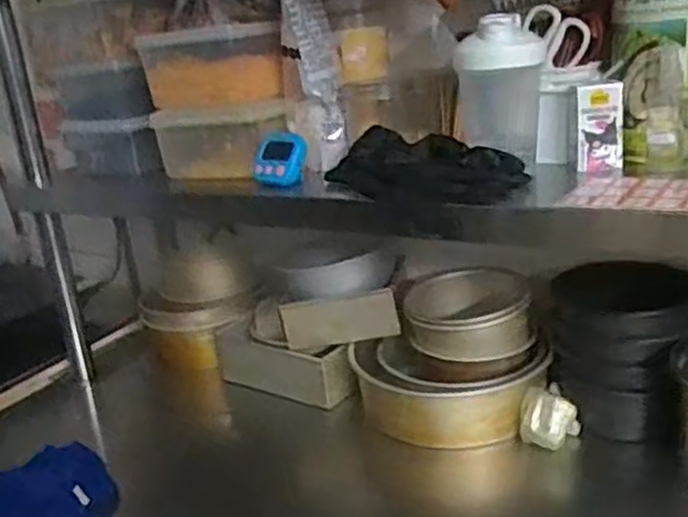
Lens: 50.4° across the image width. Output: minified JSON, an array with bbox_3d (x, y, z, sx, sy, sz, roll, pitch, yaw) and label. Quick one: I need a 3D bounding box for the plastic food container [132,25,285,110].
[{"bbox_3d":[-0.166,-0.242,0.924,0.154,0.088,0.085,3,22,28],"label":"plastic food container"}]

